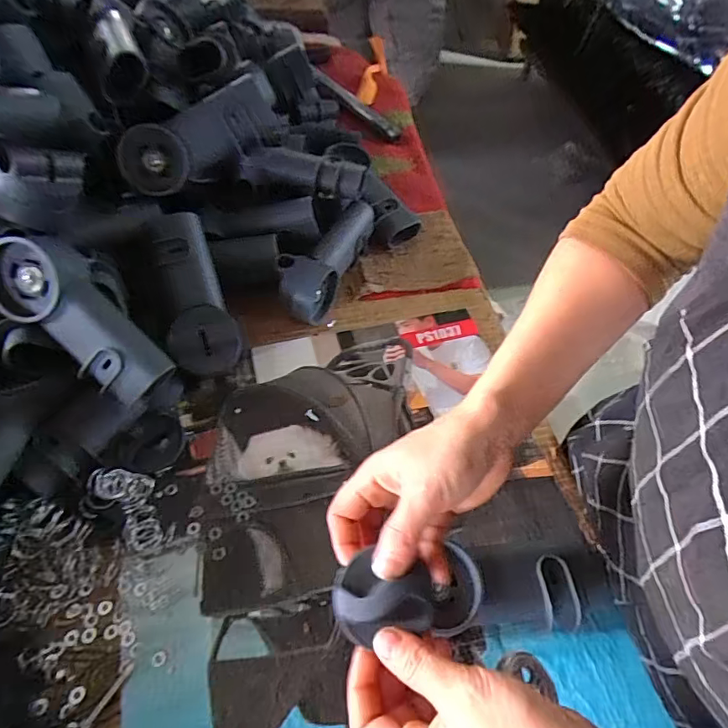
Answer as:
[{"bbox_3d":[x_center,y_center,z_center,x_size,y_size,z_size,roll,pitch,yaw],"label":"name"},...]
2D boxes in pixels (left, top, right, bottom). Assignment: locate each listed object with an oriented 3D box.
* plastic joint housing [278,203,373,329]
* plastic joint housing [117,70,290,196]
[{"bbox_3d":[-0.034,-0.115,0.561,0.059,0.064,0.158,35,60,19],"label":"plastic joint housing"},{"bbox_3d":[-0.165,-0.233,0.507,0.175,0.070,0.035,-35,61,-22],"label":"plastic joint housing"}]

